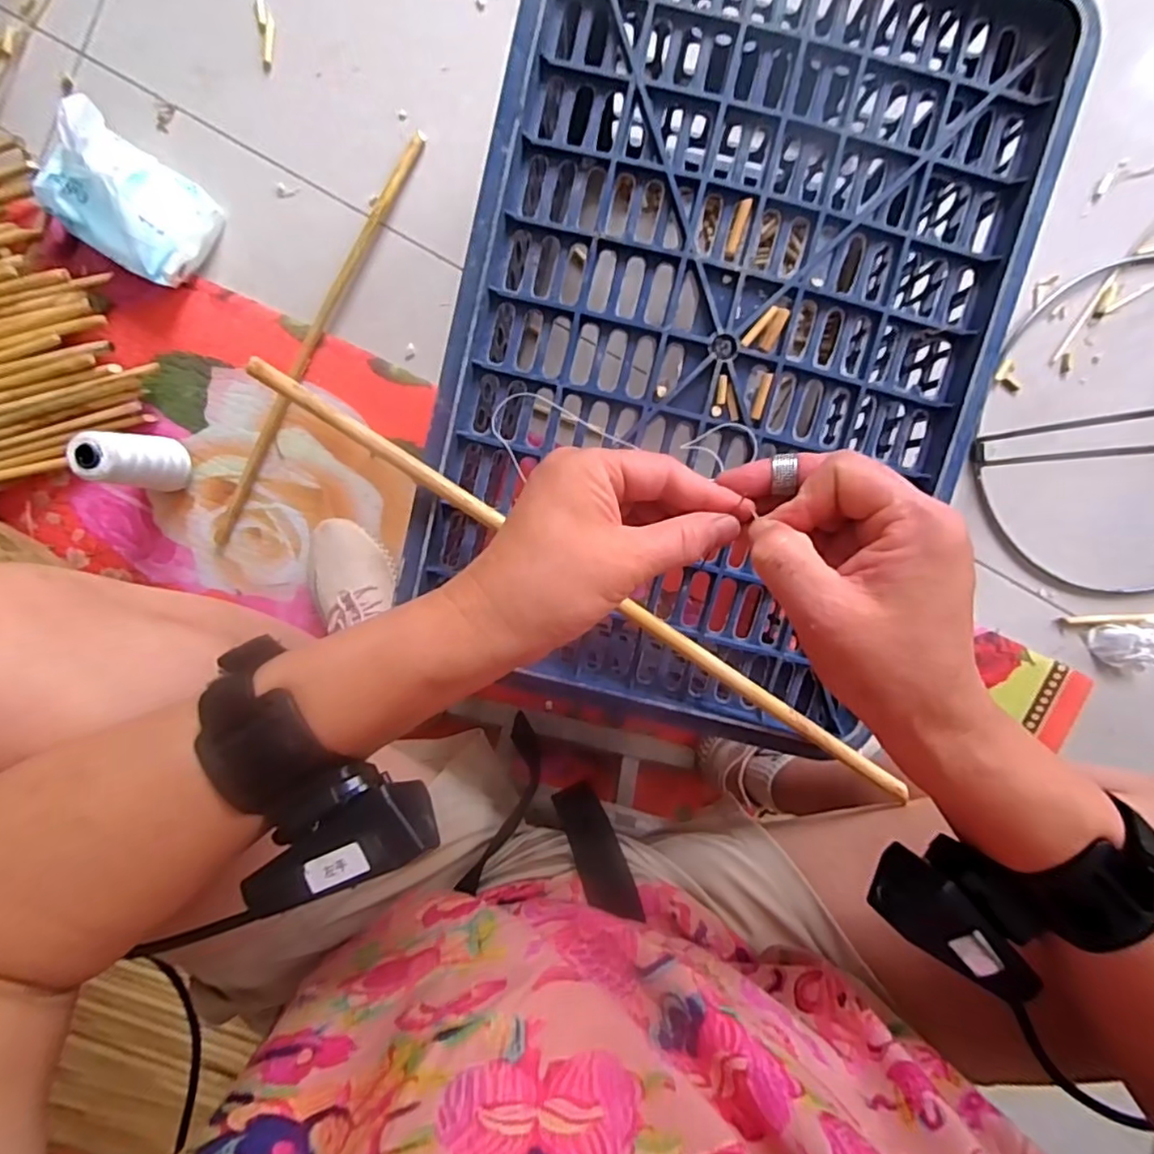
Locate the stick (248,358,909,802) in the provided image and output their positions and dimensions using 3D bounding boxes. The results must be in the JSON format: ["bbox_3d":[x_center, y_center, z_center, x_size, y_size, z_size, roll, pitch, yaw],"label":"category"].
[{"bbox_3d":[0.009,0.007,0.372,0.479,0.007,0.013,33,96,-4],"label":"stick"}]

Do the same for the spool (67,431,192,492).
[{"bbox_3d":[-0.435,-0.114,0.593,0.047,0.111,0.055,7,97,-1],"label":"spool"}]

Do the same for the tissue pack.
[{"bbox_3d":[-0.438,-0.365,0.590,0.137,0.060,0.111,36,96,-4],"label":"tissue pack"}]

